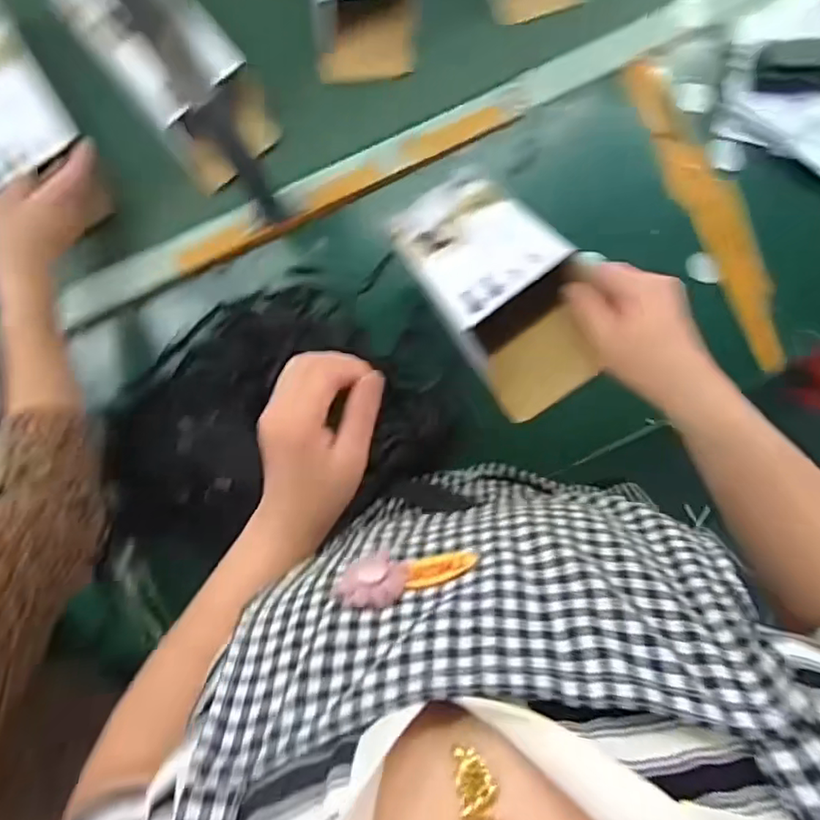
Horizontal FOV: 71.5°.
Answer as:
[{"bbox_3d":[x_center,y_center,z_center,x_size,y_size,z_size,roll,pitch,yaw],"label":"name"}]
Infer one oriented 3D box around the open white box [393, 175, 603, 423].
[{"bbox_3d":[0.057,-0.134,0.499,0.106,0.048,0.209,-34,50,7],"label":"open white box"}]

